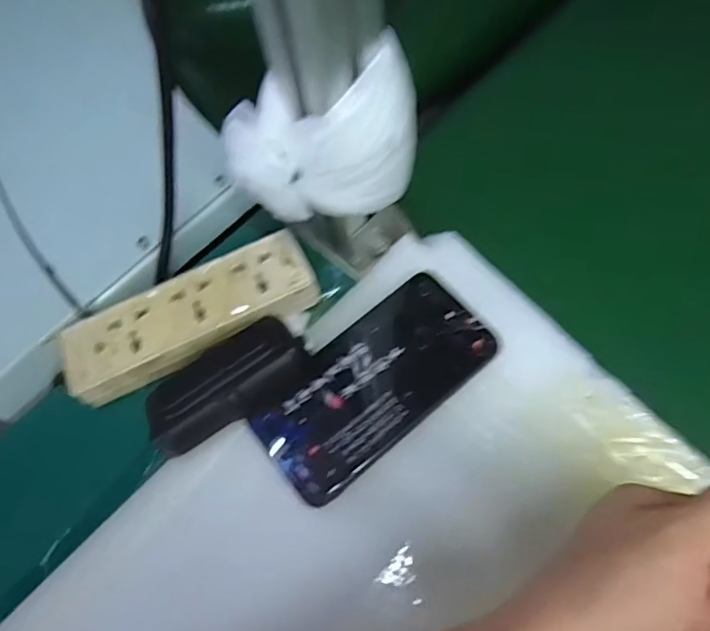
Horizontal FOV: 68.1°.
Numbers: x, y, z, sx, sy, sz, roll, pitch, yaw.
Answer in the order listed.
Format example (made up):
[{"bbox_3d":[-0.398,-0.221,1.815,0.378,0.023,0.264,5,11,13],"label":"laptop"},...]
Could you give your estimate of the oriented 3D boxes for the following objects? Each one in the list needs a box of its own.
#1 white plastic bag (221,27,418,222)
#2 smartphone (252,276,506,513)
[{"bbox_3d":[-0.017,-0.089,0.275,0.100,0.080,0.052,-3,65,4],"label":"white plastic bag"},{"bbox_3d":[0.012,0.041,0.329,0.152,0.010,0.078,-40,68,-13],"label":"smartphone"}]

